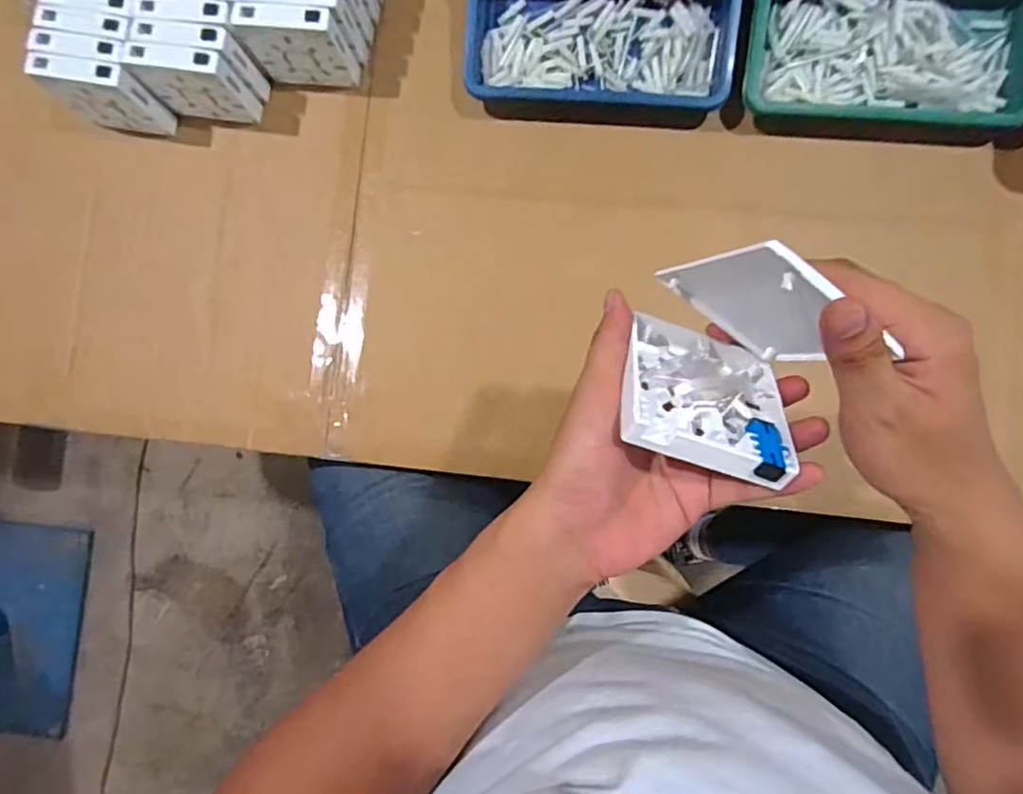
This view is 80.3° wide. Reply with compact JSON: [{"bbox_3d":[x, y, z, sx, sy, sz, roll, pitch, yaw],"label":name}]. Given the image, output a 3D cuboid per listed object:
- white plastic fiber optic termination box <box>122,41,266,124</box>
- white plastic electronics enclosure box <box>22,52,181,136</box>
[{"bbox_3d":[-0.290,-0.287,0.562,0.086,0.088,0.025,8,87,5],"label":"white plastic fiber optic termination box"},{"bbox_3d":[-0.377,-0.280,0.567,0.085,0.092,0.024,10,87,5],"label":"white plastic electronics enclosure box"}]

